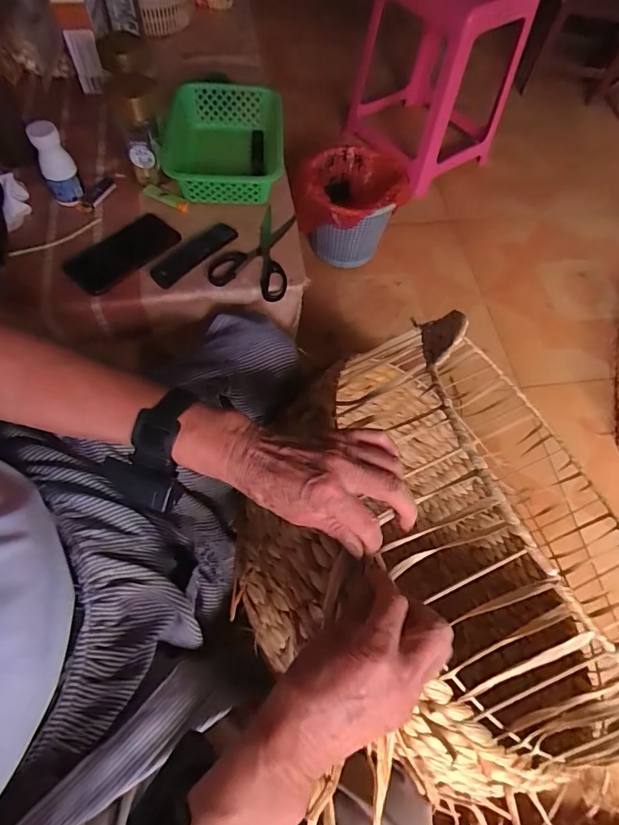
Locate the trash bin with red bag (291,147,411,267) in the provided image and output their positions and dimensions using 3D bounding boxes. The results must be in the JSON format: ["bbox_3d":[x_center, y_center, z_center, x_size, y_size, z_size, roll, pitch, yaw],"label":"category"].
[{"bbox_3d":[0.101,-0.534,1.210,0.258,0.227,0.246,2,64,-3],"label":"trash bin with red bag"}]

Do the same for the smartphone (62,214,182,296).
[{"bbox_3d":[-0.273,-0.237,0.674,0.083,0.015,0.168,37,67,14],"label":"smartphone"}]

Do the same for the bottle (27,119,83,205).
[{"bbox_3d":[-0.375,-0.365,0.672,0.045,0.111,0.036,-33,70,-18],"label":"bottle"}]

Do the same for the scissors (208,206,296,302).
[{"bbox_3d":[-0.079,-0.251,0.699,0.114,0.015,0.173,13,64,3],"label":"scissors"}]

